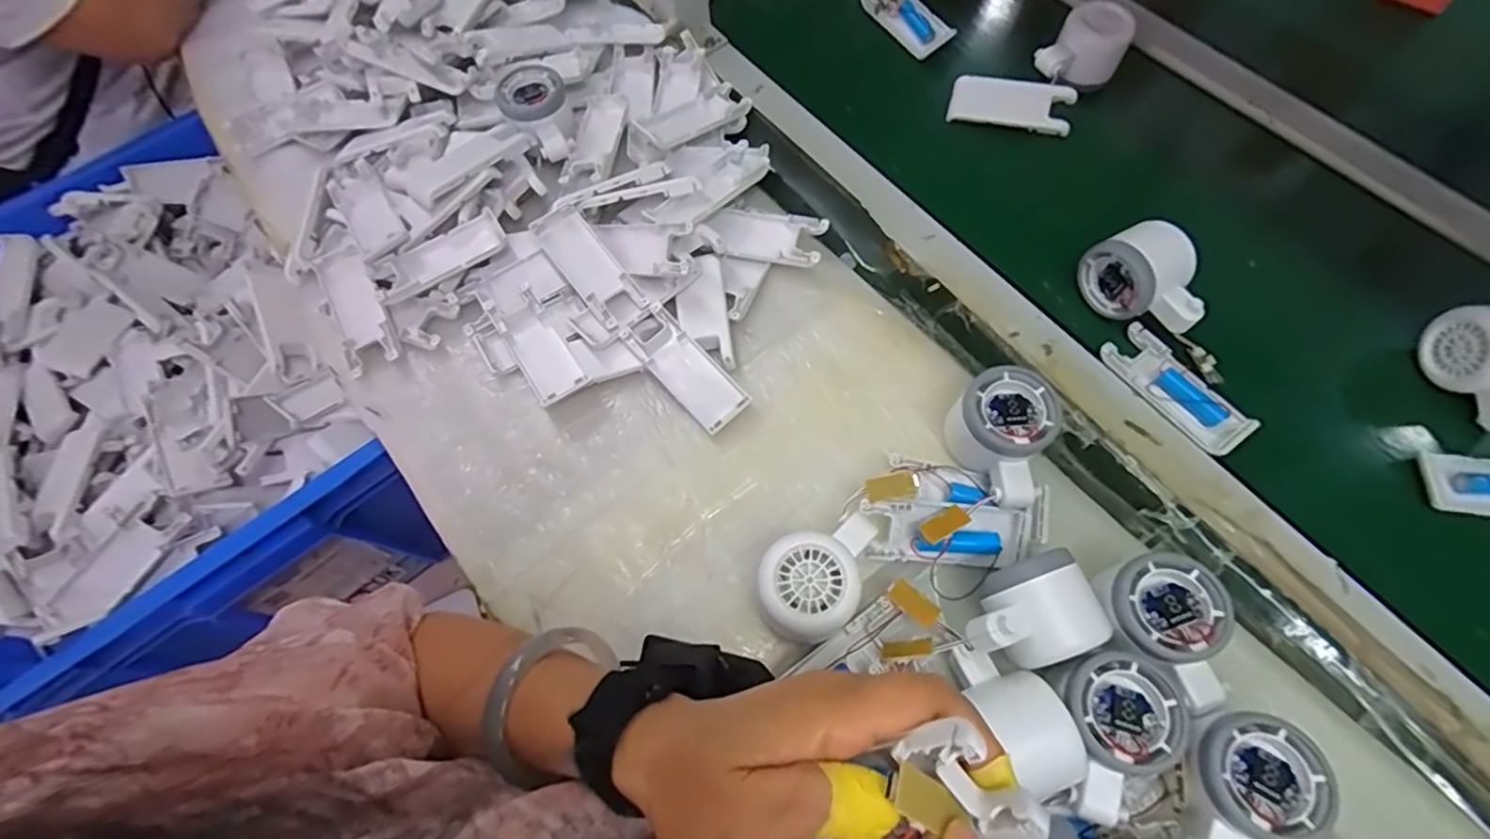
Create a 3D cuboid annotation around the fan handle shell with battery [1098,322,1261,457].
[{"bbox_3d":[0.307,-0.024,0.446,0.044,0.013,0.104,-34,68,-12],"label":"fan handle shell with battery"}]

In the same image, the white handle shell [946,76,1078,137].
[{"bbox_3d":[0.237,-0.282,0.563,0.103,0.038,0.018,17,26,13],"label":"white handle shell"}]

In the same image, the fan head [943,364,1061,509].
[{"bbox_3d":[0.170,0.015,0.410,0.059,0.062,0.081,-25,67,-8],"label":"fan head"}]

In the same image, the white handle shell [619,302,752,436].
[{"bbox_3d":[-0.043,-0.037,0.457,0.039,0.014,0.104,-39,69,-14],"label":"white handle shell"}]

